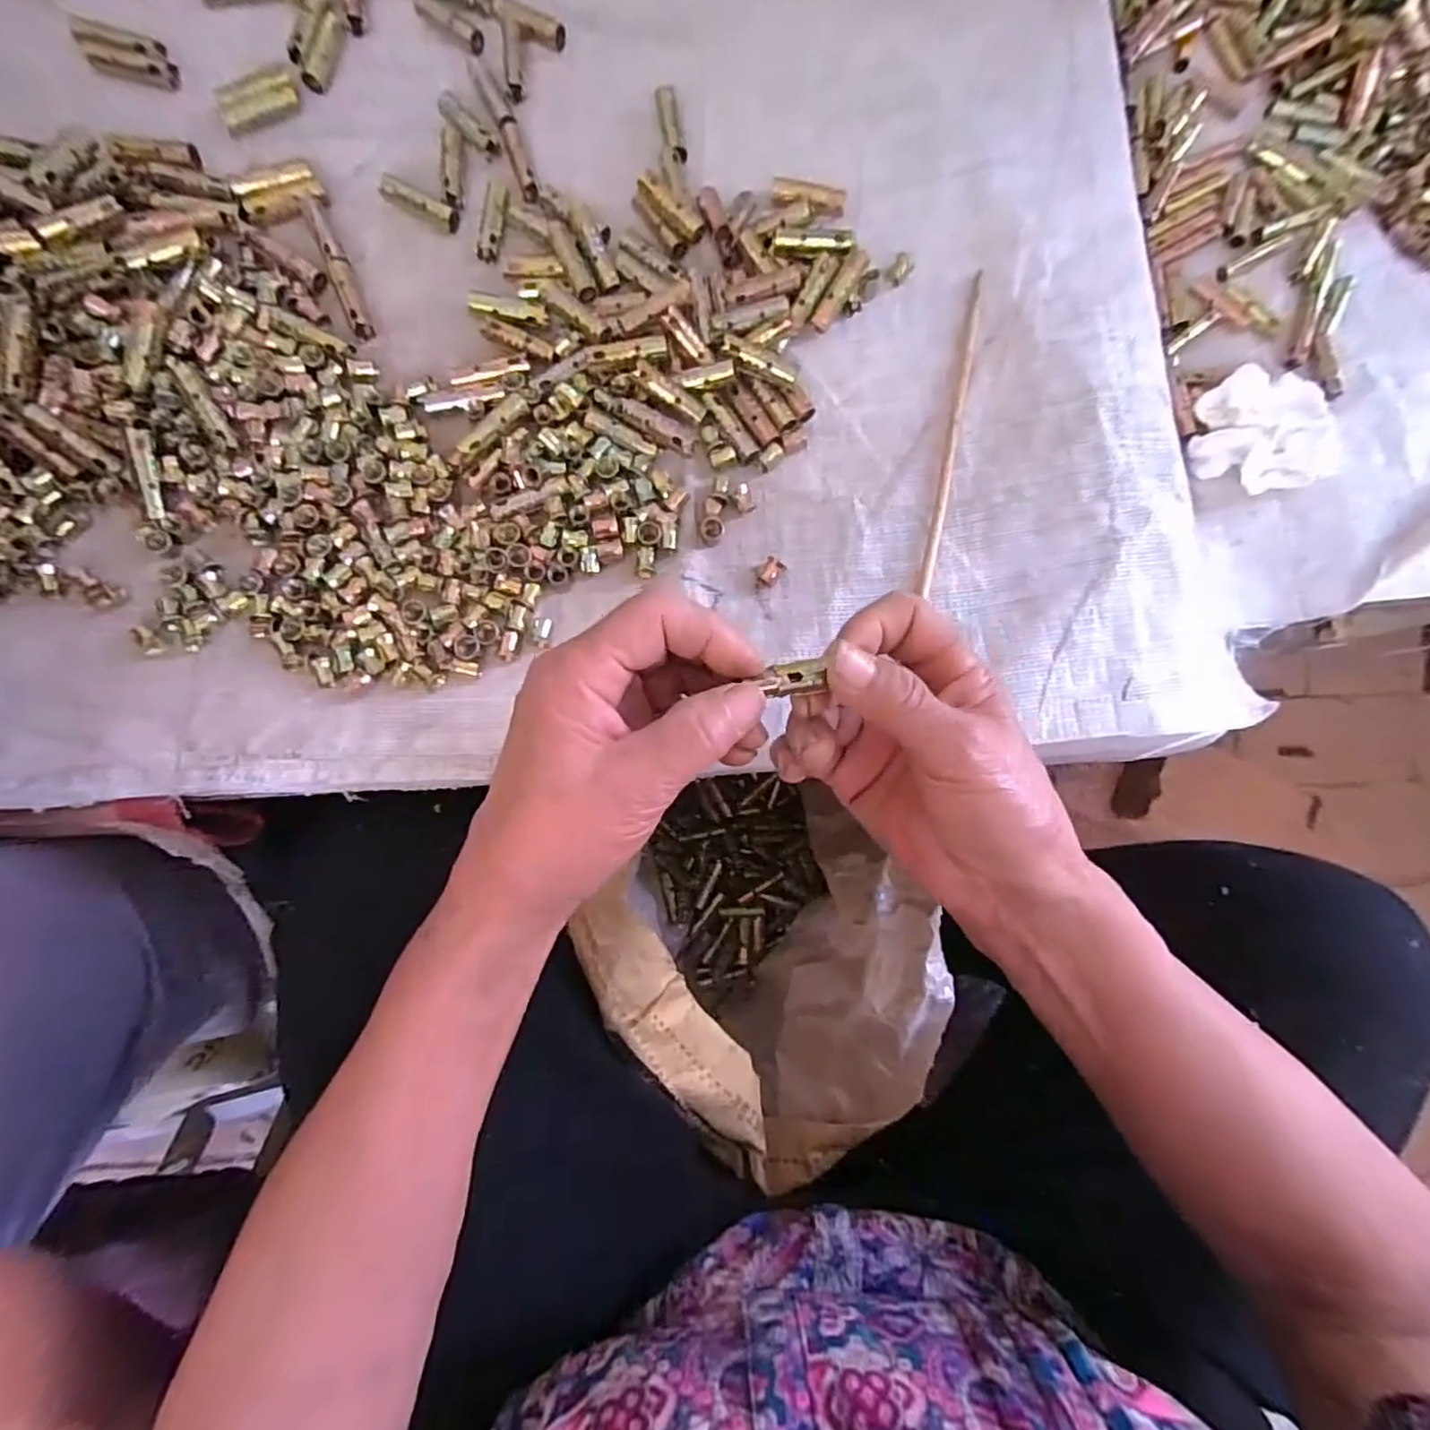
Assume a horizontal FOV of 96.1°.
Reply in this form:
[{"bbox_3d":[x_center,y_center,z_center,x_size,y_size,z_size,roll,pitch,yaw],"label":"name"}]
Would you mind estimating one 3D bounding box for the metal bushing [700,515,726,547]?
[{"bbox_3d":[-0.001,-0.094,0.325,0.012,0.008,0.014,8,82,-1],"label":"metal bushing"}]

